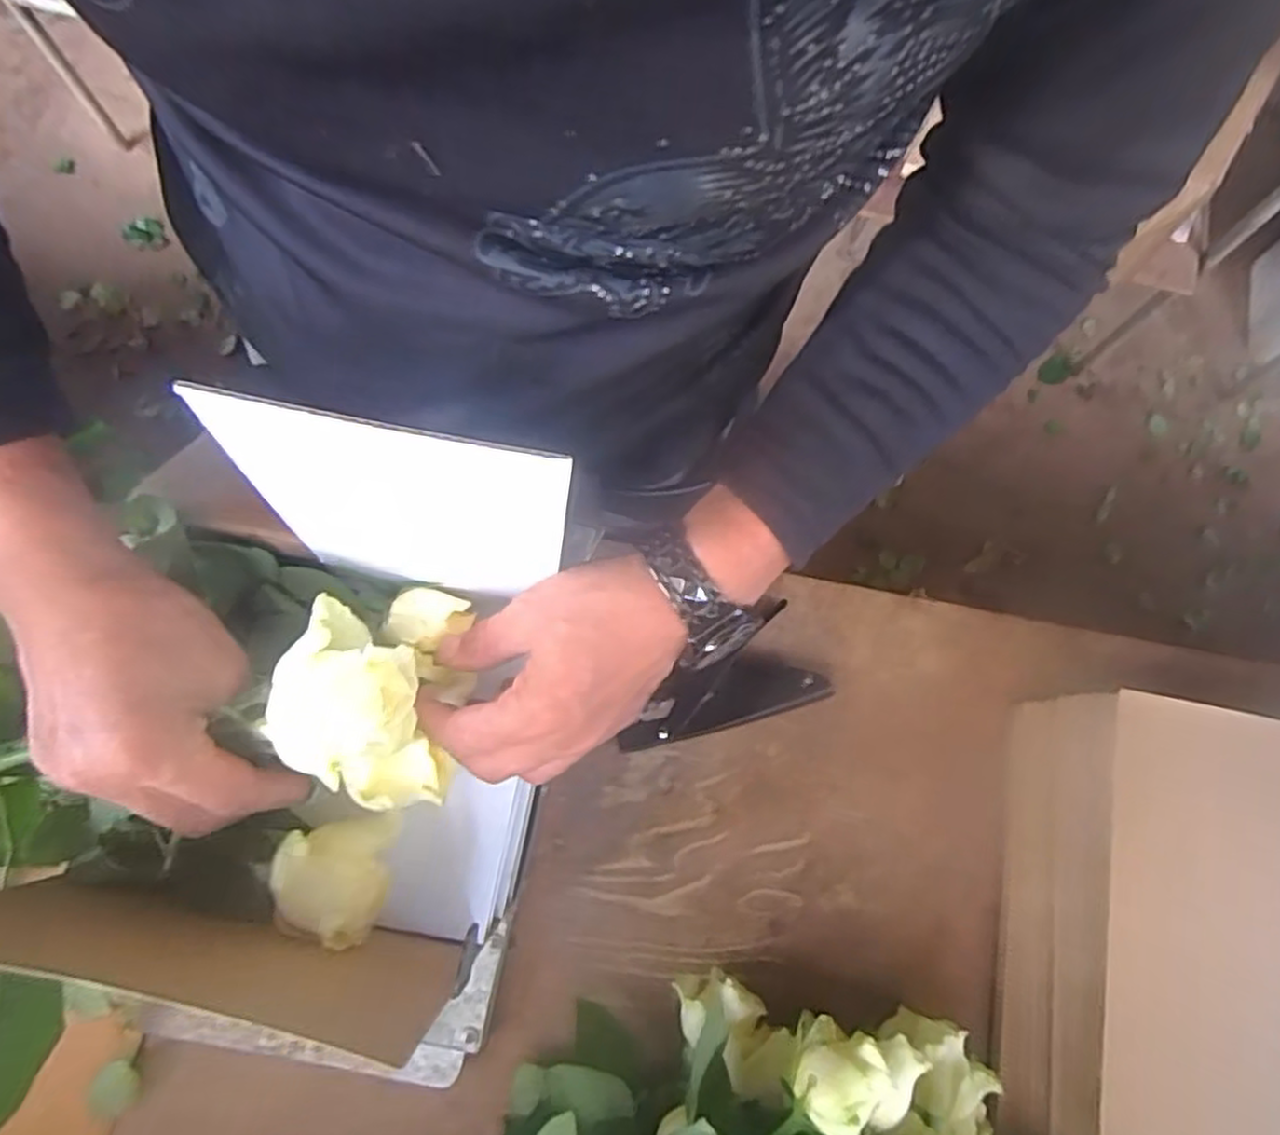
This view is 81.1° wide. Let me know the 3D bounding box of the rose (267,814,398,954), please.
[{"bbox_3d":[-0.141,0.142,0.340,0.046,0.040,0.054,-2,75,-3],"label":"rose"}]

